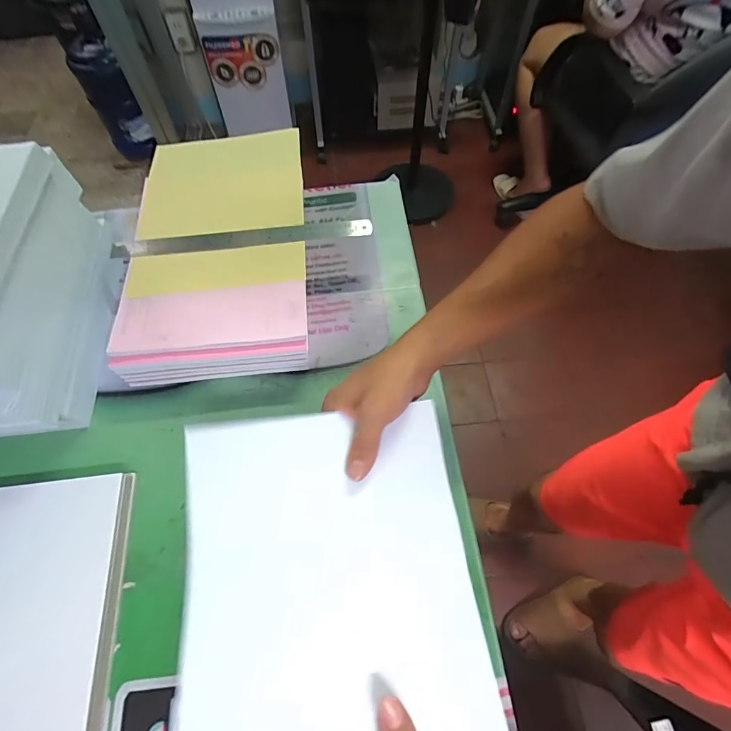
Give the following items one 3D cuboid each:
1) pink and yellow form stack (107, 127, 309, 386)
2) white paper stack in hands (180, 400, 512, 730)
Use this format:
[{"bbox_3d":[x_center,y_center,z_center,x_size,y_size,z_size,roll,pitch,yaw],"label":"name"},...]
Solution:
[{"bbox_3d":[-0.186,-0.151,0.526,0.210,0.071,0.351,-5,62,-2],"label":"pink and yellow form stack"},{"bbox_3d":[-0.025,0.166,0.300,0.210,0.022,0.268,-7,63,-3],"label":"white paper stack in hands"}]

